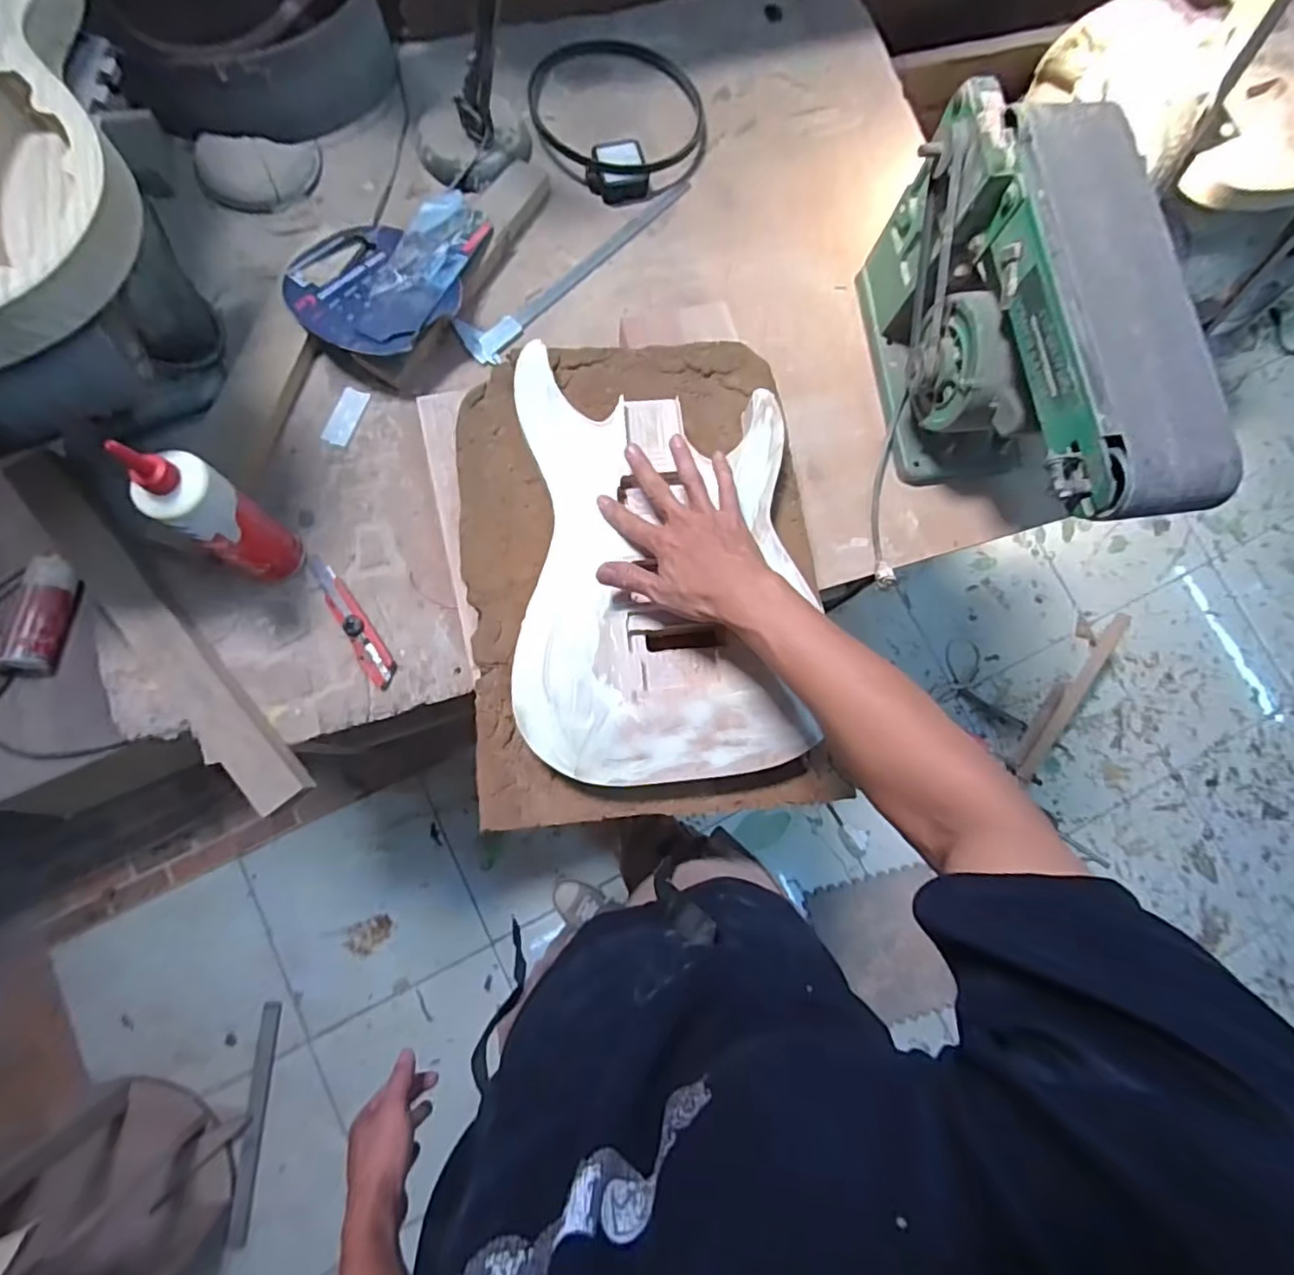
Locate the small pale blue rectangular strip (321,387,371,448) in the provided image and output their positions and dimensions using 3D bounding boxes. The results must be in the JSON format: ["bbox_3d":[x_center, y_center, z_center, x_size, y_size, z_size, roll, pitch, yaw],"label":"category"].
[{"bbox_3d":[-0.368,-0.270,0.757,0.035,0.005,0.075,17,75,-1],"label":"small pale blue rectangular strip"}]

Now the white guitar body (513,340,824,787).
[{"bbox_3d":[0.011,-0.067,0.591,0.262,0.049,0.395,0,85,-6],"label":"white guitar body"}]

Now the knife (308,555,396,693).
[{"bbox_3d":[-0.334,-0.022,0.697,0.031,0.014,0.172,-31,85,-9],"label":"knife"}]

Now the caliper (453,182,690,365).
[{"bbox_3d":[-0.086,-0.481,0.805,0.365,0.009,0.061,-41,86,-9],"label":"caliper"}]

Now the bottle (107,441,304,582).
[{"bbox_3d":[-0.410,-0.113,0.600,0.066,0.220,0.071,1,81,-5],"label":"bottle"}]

